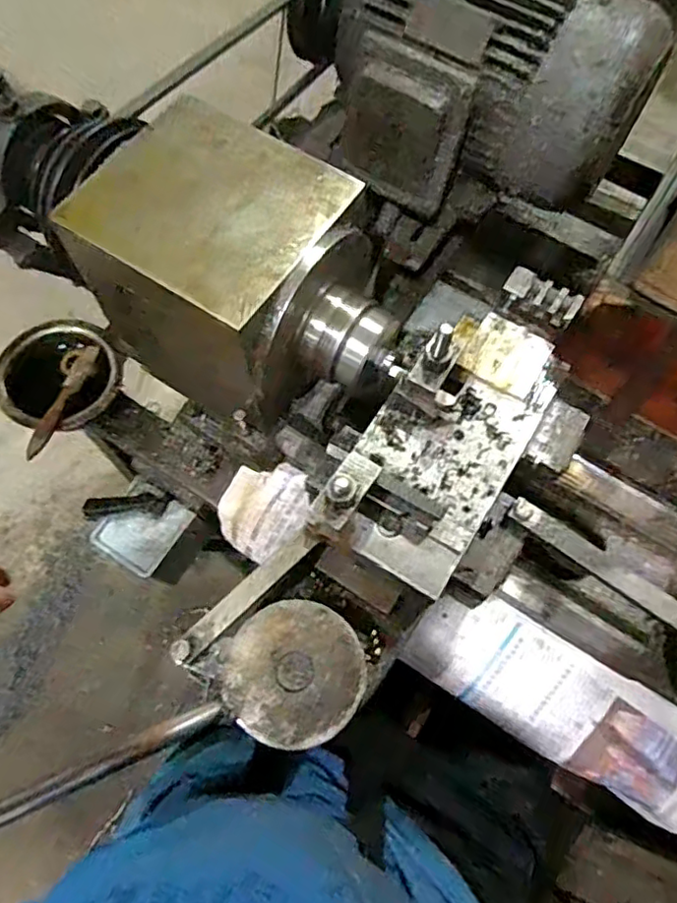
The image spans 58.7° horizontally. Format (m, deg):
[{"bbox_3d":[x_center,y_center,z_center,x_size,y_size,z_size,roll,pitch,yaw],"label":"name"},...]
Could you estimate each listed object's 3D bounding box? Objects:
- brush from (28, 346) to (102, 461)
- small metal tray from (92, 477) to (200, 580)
[{"bbox_3d":[-0.298,-0.055,0.644,0.034,0.019,0.153,7,53,2],"label":"brush"},{"bbox_3d":[-0.231,0.088,0.703,0.090,0.022,0.091,31,70,12],"label":"small metal tray"}]

